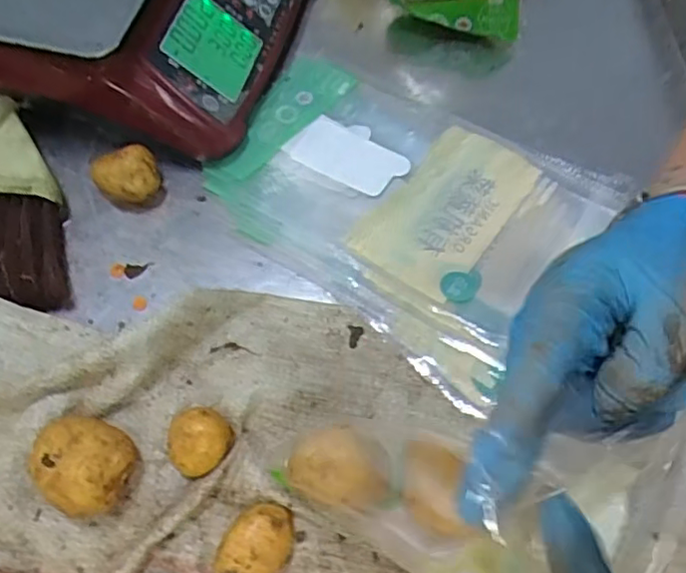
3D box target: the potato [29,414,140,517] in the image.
[{"bbox_3d":[-0.196,0.134,0.467,0.069,0.054,0.064,-1,64,1],"label":"potato"}]

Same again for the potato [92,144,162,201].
[{"bbox_3d":[-0.206,-0.108,0.591,0.057,0.048,0.051,-29,67,-12],"label":"potato"}]

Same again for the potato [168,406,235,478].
[{"bbox_3d":[-0.111,0.121,0.479,0.044,0.037,0.048,-1,64,1],"label":"potato"}]

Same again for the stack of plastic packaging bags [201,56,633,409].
[{"bbox_3d":[0.051,-0.085,0.584,0.332,0.012,0.252,32,69,16],"label":"stack of plastic packaging bags"}]

